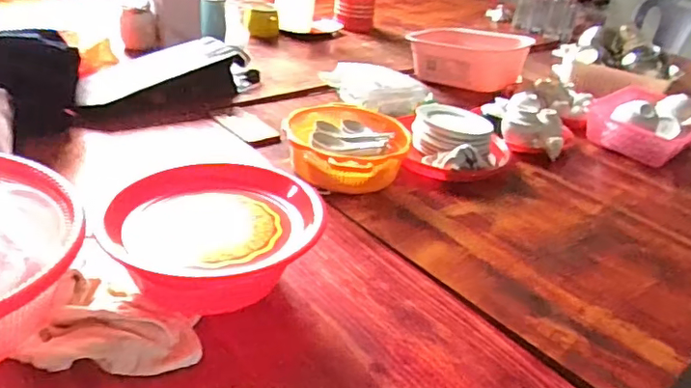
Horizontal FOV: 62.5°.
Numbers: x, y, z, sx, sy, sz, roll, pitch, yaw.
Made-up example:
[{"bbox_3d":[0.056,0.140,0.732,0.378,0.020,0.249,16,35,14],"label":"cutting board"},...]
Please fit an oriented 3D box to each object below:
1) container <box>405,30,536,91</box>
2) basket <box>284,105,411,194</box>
[{"bbox_3d":[0.300,-0.348,1.446,0.301,0.122,0.157,17,32,15],"label":"container"},{"bbox_3d":[-0.008,-0.079,0.988,0.203,0.074,0.242,-20,40,-38],"label":"basket"}]

